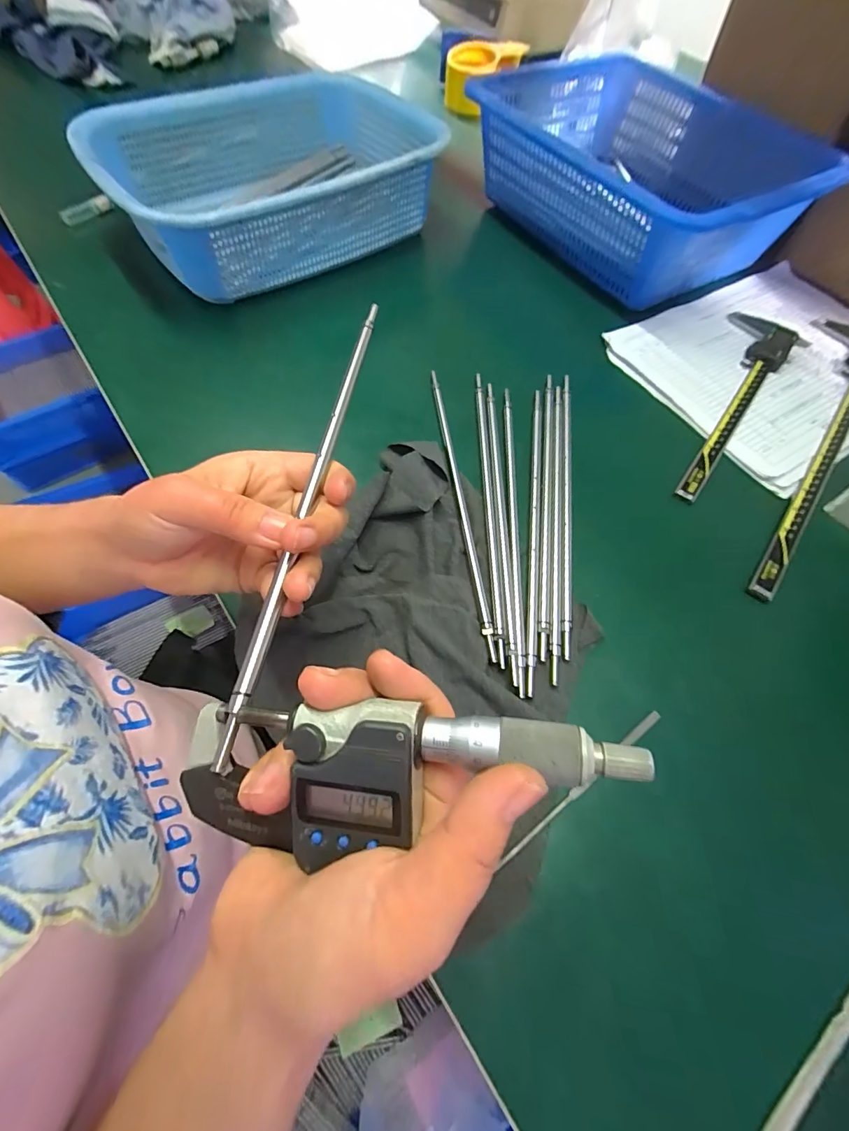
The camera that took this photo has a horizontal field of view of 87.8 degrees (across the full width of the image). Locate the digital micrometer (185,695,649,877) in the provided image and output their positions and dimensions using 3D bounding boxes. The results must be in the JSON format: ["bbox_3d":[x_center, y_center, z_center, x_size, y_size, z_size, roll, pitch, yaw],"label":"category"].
[{"bbox_3d":[-0.013,0.068,0.145,0.158,0.031,0.045,-11,63,13],"label":"digital micrometer"}]

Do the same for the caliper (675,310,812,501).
[{"bbox_3d":[0.291,-0.157,0.415,0.068,0.011,0.271,32,66,13],"label":"caliper"}]

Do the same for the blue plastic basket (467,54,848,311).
[{"bbox_3d":[0.247,-0.443,0.511,0.266,0.112,0.346,-37,70,-19],"label":"blue plastic basket"}]

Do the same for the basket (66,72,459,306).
[{"bbox_3d":[-0.162,-0.416,0.478,0.334,0.093,0.226,-33,69,-17],"label":"basket"}]

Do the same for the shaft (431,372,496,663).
[{"bbox_3d":[0.029,-0.059,0.351,0.011,0.006,0.271,-6,64,-5],"label":"shaft"}]

